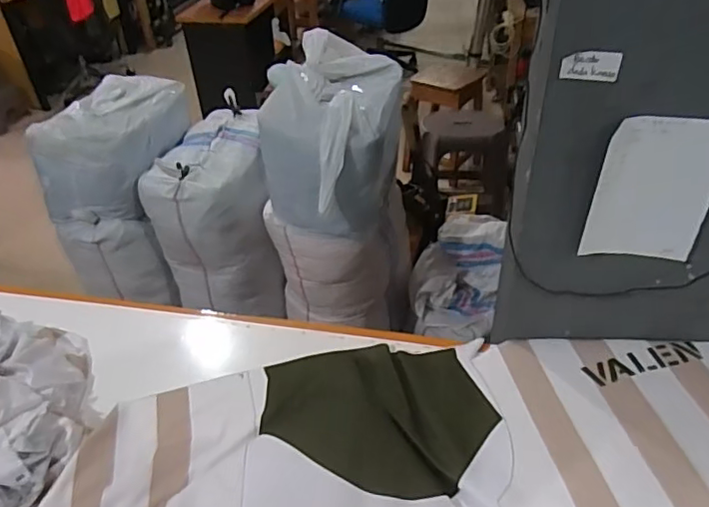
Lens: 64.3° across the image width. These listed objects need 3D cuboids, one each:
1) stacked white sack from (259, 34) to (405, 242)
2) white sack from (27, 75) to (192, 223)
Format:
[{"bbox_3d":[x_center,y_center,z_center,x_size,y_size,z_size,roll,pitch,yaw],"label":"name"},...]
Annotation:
[{"bbox_3d":[-0.055,-0.317,1.530,0.333,0.386,0.502,2,38,7],"label":"stacked white sack"},{"bbox_3d":[-0.711,-0.336,1.698,0.294,0.269,0.453,5,39,11],"label":"white sack"}]

